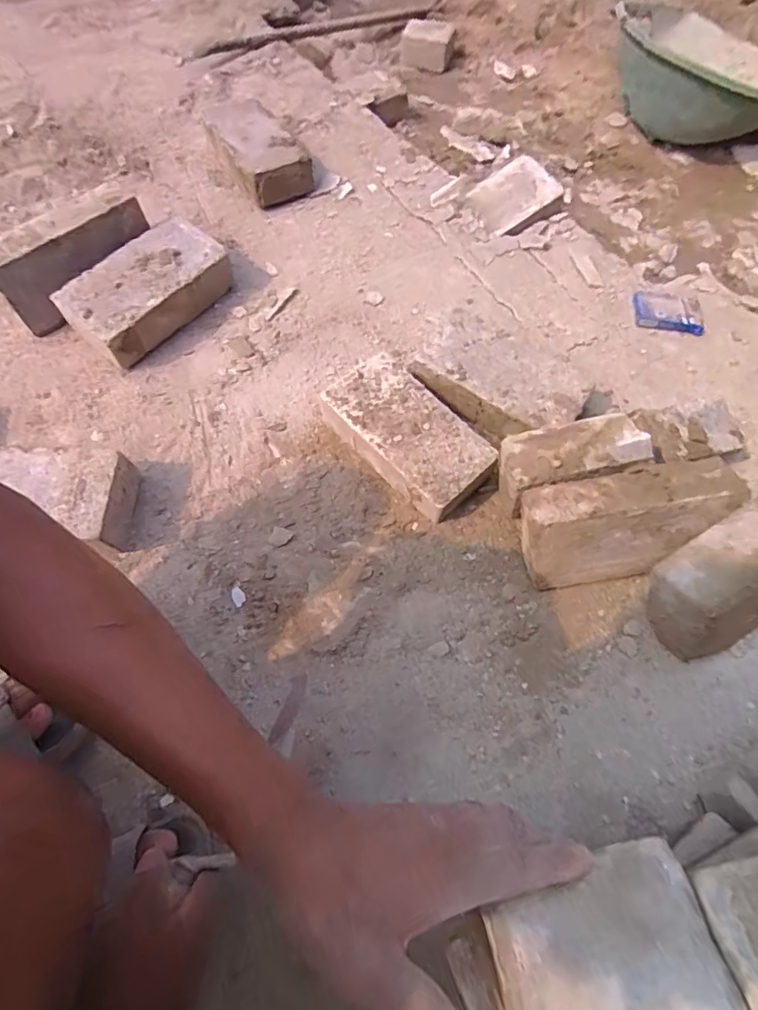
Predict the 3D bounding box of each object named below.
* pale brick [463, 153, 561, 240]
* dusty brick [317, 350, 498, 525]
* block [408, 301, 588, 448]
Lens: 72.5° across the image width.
[{"bbox_3d":[0.214,-0.504,0.846,0.140,0.020,0.101,-35,77,-1],"label":"pale brick"},{"bbox_3d":[0.034,-0.086,0.651,0.110,0.058,0.212,-42,74,-16],"label":"dusty brick"},{"bbox_3d":[0.159,-0.164,0.686,0.212,0.063,0.134,36,72,13],"label":"block"}]

